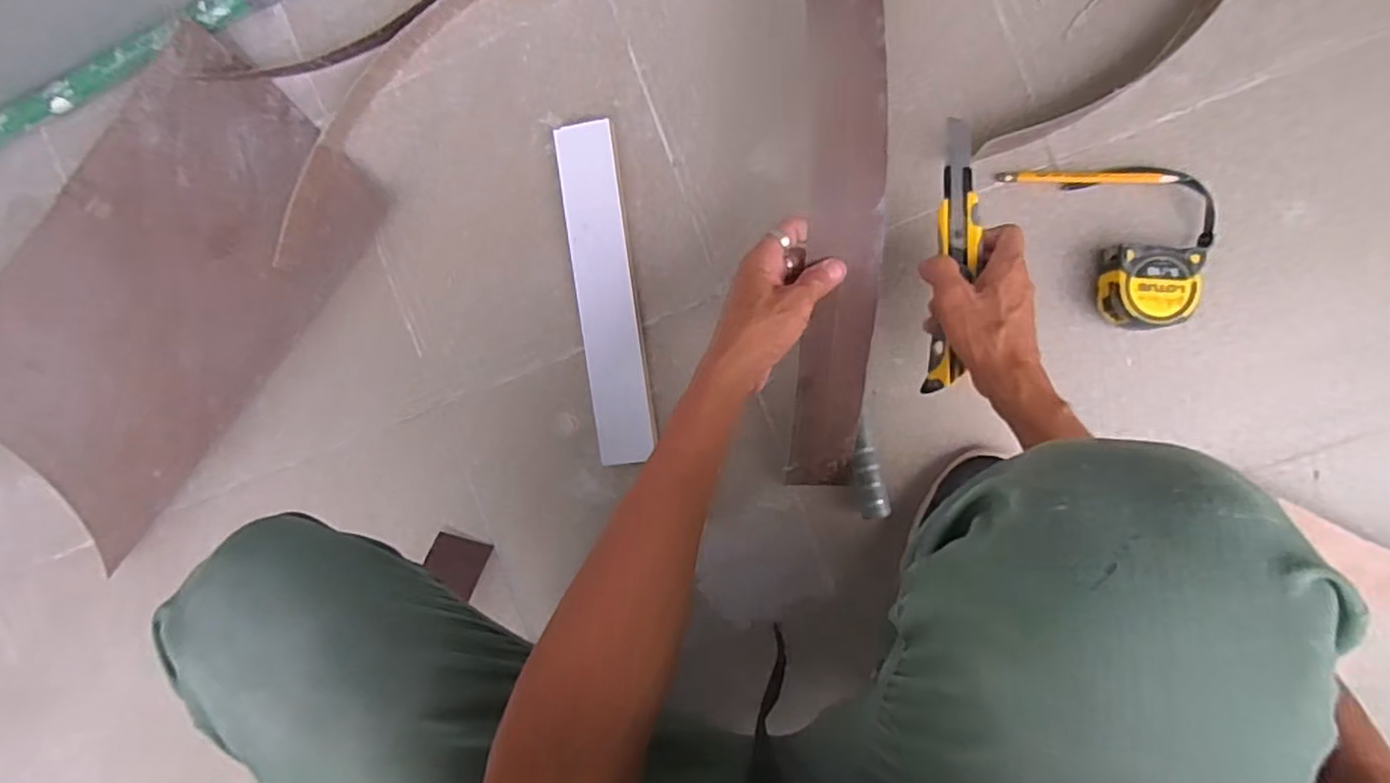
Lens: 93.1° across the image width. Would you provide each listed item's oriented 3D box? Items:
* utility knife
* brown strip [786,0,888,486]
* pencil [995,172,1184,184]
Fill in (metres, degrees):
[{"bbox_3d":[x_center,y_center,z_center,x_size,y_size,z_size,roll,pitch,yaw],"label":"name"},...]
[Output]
[{"bbox_3d":[0.199,-0.099,0.501,0.028,0.017,0.203,3,100,8],"label":"utility knife"},{"bbox_3d":[0.117,-0.161,0.537,0.068,0.078,0.486,1,104,8],"label":"brown strip"},{"bbox_3d":[0.324,-0.178,0.547,0.135,0.009,0.009,3,96,8],"label":"pencil"}]

